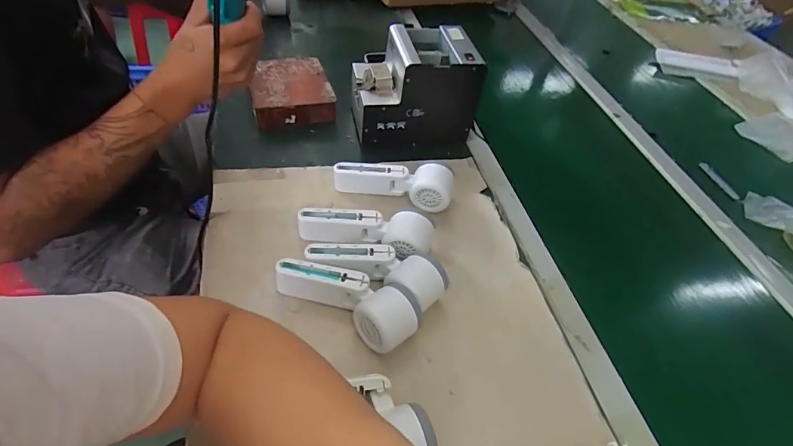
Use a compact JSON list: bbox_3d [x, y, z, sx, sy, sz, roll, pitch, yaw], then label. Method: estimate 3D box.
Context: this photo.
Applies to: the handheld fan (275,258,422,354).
[{"bbox_3d":[-0.055,0.085,0.469,0.162,0.051,0.067,21,49,12],"label":"handheld fan"}]

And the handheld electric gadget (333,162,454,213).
[{"bbox_3d":[-0.003,-0.059,0.606,0.165,0.050,0.045,11,48,3],"label":"handheld electric gadget"}]

